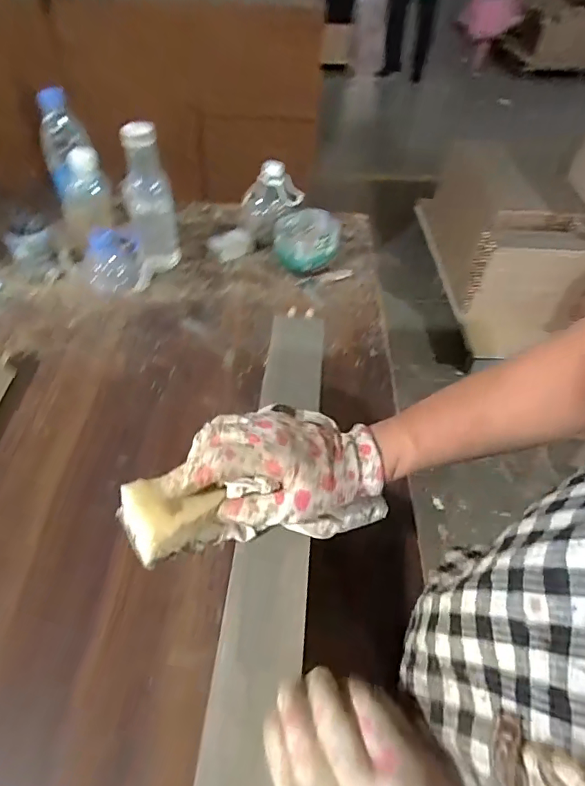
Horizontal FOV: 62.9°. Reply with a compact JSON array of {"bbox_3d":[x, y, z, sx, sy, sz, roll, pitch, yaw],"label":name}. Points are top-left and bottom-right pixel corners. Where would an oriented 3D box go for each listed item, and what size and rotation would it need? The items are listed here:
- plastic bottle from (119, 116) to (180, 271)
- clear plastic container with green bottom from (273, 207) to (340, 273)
[{"bbox_3d":[-0.220,-0.291,0.745,0.068,0.239,0.056,-9,50,-15],"label":"plastic bottle"},{"bbox_3d":[0.023,-0.260,0.811,0.108,0.072,0.103,2,47,2],"label":"clear plastic container with green bottom"}]

